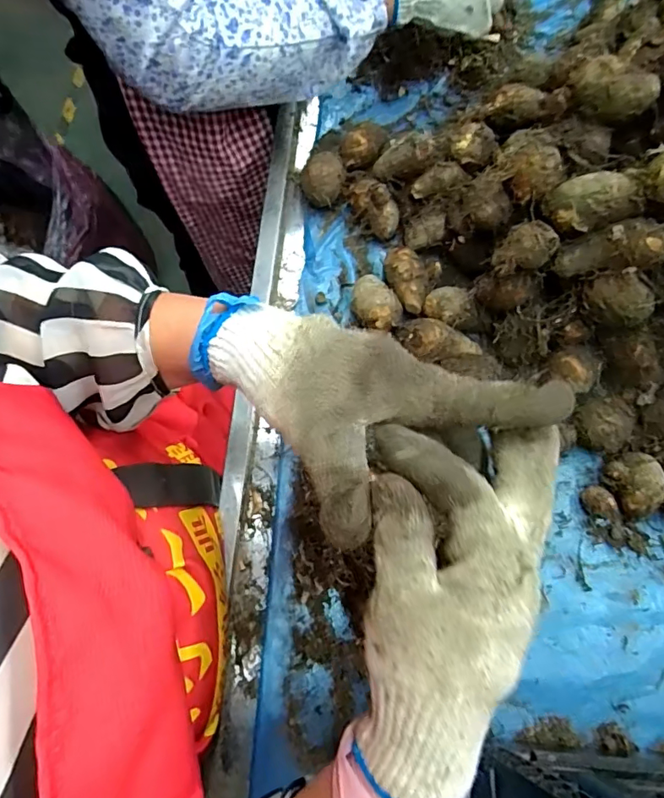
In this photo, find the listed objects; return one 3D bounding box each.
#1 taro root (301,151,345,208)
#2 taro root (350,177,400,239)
[{"bbox_3d":[-0.010,-0.227,0.523,0.045,0.045,0.056,0,73,-1],"label":"taro root"},{"bbox_3d":[0.045,-0.196,0.511,0.032,0.047,0.057,-35,77,-10],"label":"taro root"}]

